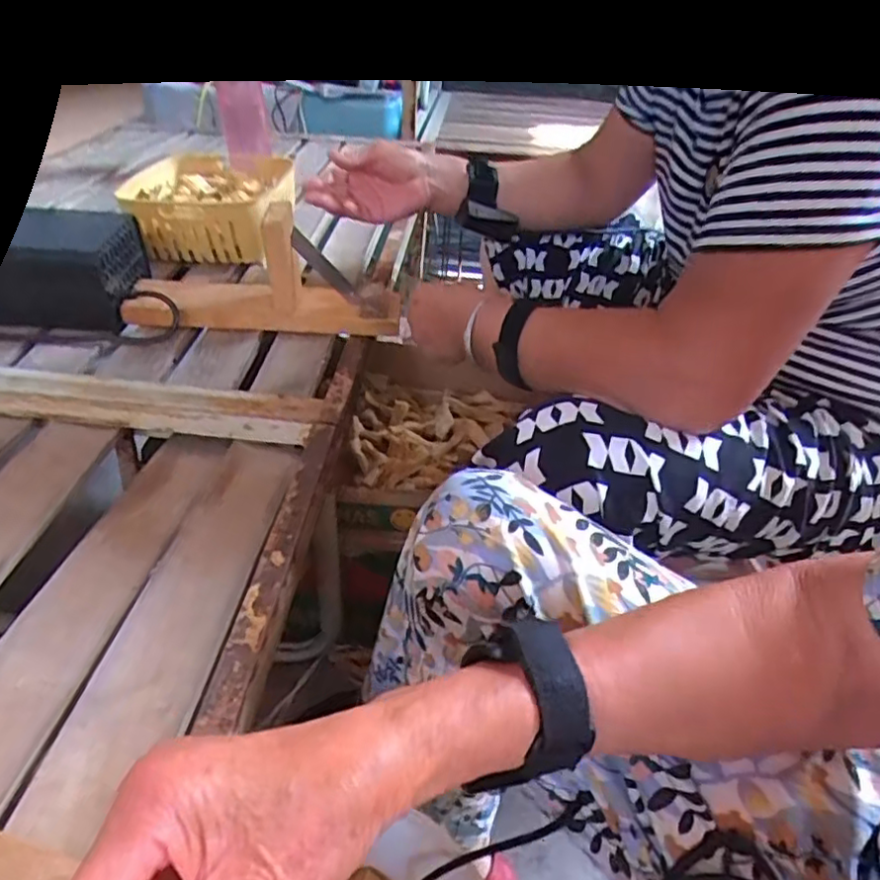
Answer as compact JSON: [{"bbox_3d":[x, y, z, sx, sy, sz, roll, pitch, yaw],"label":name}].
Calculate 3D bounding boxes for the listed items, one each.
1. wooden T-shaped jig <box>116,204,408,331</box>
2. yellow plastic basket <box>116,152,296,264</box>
[{"bbox_3d":[-0.177,-0.164,0.644,0.270,0.137,0.050,2,35,-6],"label":"wooden T-shaped jig"},{"bbox_3d":[-0.278,-0.280,0.805,0.157,0.099,0.151,8,36,4],"label":"yellow plastic basket"}]

